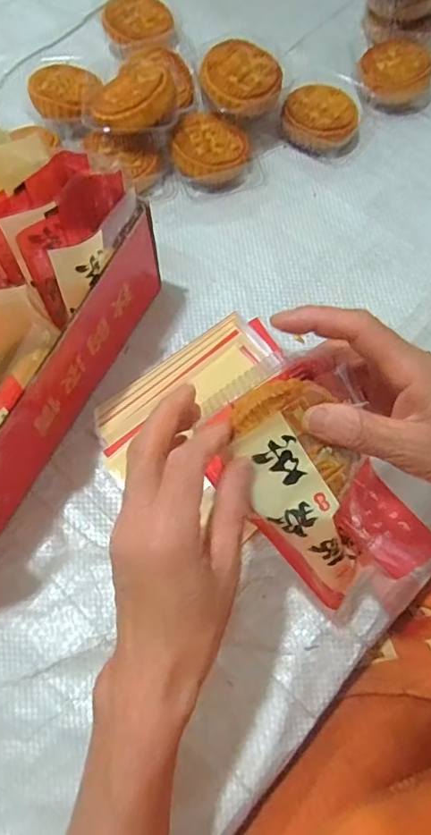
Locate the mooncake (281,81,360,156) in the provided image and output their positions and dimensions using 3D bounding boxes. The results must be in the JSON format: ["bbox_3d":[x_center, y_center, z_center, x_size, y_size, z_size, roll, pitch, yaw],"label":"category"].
[{"bbox_3d":[0.107,-0.298,0.520,0.073,0.031,0.073,0,71,0],"label":"mooncake"}]

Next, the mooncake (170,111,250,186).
[{"bbox_3d":[-0.005,-0.256,0.502,0.068,0.037,0.068,0,71,0],"label":"mooncake"}]

